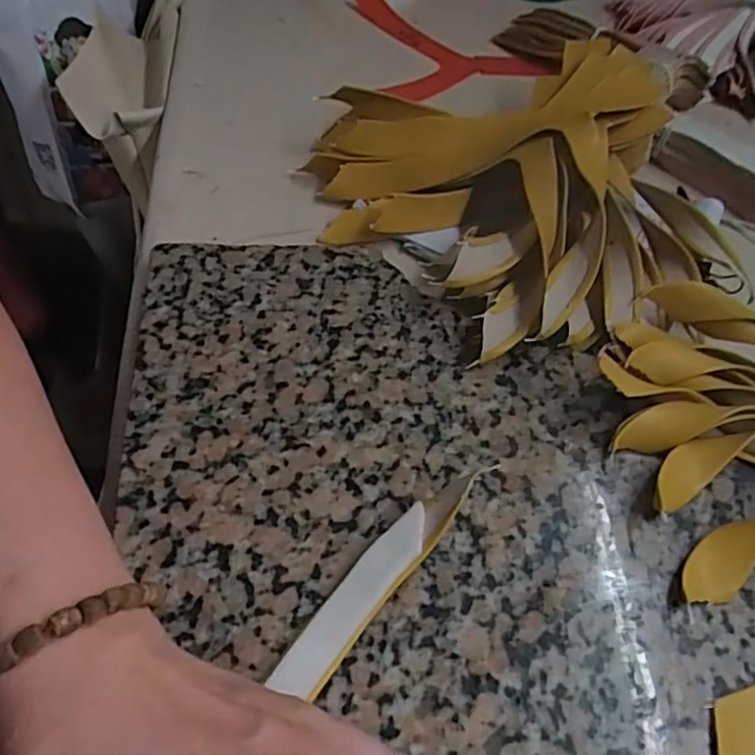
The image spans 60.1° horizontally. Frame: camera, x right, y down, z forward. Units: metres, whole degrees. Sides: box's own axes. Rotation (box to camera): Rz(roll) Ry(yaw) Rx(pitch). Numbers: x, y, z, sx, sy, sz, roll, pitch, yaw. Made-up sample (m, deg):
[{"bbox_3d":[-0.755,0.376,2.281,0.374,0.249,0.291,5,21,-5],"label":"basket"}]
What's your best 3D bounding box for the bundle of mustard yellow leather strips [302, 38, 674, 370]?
[{"bbox_3d":[0.079,-0.142,0.427,0.250,0.049,0.288,21,53,10],"label":"bundle of mustard yellow leather strips"}]

